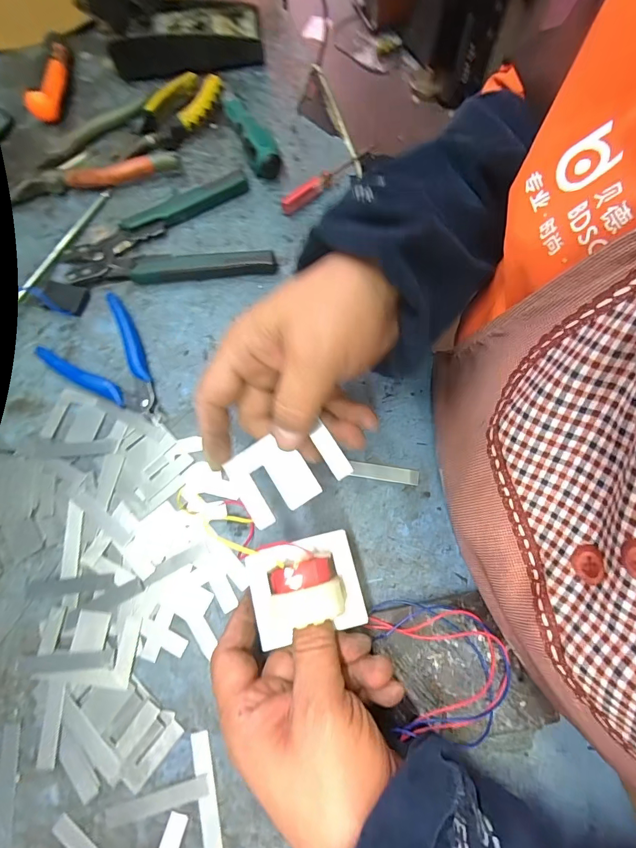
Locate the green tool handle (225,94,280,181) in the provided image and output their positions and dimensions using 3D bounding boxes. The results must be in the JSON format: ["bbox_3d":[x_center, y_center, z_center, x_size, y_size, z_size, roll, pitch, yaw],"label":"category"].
[{"bbox_3d":[-0.067,-0.290,0.402,0.029,0.028,0.111,-19,73,-5],"label":"green tool handle"}]

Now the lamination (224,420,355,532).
[{"bbox_3d":[-0.019,0.027,0.248,0.067,0.004,0.046,-32,82,0],"label":"lamination"}]

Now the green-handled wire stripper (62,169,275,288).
[{"bbox_3d":[-0.137,-0.173,0.374,0.177,0.016,0.104,-10,73,-2],"label":"green-handled wire stripper"}]

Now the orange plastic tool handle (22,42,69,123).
[{"bbox_3d":[-0.281,-0.360,0.427,0.031,0.024,0.084,-3,72,0],"label":"orange plastic tool handle"}]

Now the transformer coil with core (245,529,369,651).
[{"bbox_3d":[-0.009,0.100,0.250,0.068,0.036,0.062,-14,73,-3],"label":"transformer coil with core"}]

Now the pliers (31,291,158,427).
[{"bbox_3d":[-0.168,-0.045,0.338,0.077,0.011,0.118,-41,76,-11],"label":"pliers"}]

